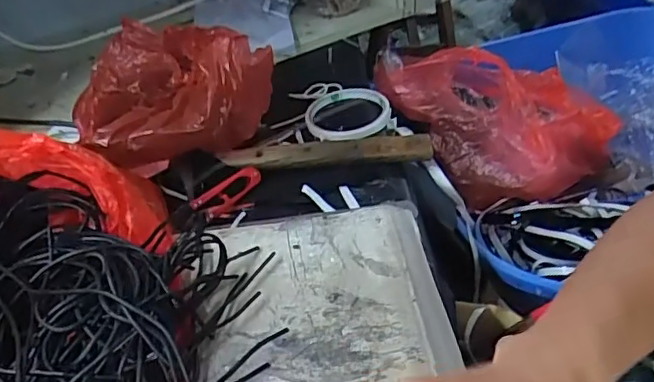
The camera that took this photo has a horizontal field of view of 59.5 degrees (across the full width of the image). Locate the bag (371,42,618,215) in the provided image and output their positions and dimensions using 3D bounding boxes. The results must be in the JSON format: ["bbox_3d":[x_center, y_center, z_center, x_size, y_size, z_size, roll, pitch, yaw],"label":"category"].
[{"bbox_3d":[0.233,-0.114,0.752,0.256,0.136,0.242,-25,43,-22],"label":"bag"}]

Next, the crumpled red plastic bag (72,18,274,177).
[{"bbox_3d":[-0.151,-0.100,0.553,0.182,0.099,0.196,-18,41,-14],"label":"crumpled red plastic bag"}]

